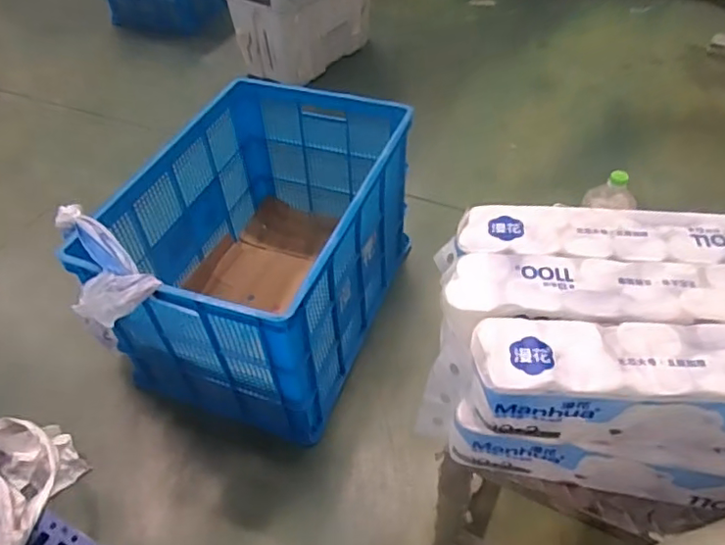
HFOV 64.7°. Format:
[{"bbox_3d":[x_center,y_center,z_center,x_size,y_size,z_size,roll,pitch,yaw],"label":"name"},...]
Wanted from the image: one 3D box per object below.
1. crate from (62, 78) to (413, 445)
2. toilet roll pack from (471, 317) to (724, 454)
[{"bbox_3d":[-0.248,-0.078,1.553,0.558,0.479,0.815,15,49,17],"label":"crate"},{"bbox_3d":[0.364,0.142,0.732,0.432,0.130,0.110,2,47,5],"label":"toilet roll pack"}]

